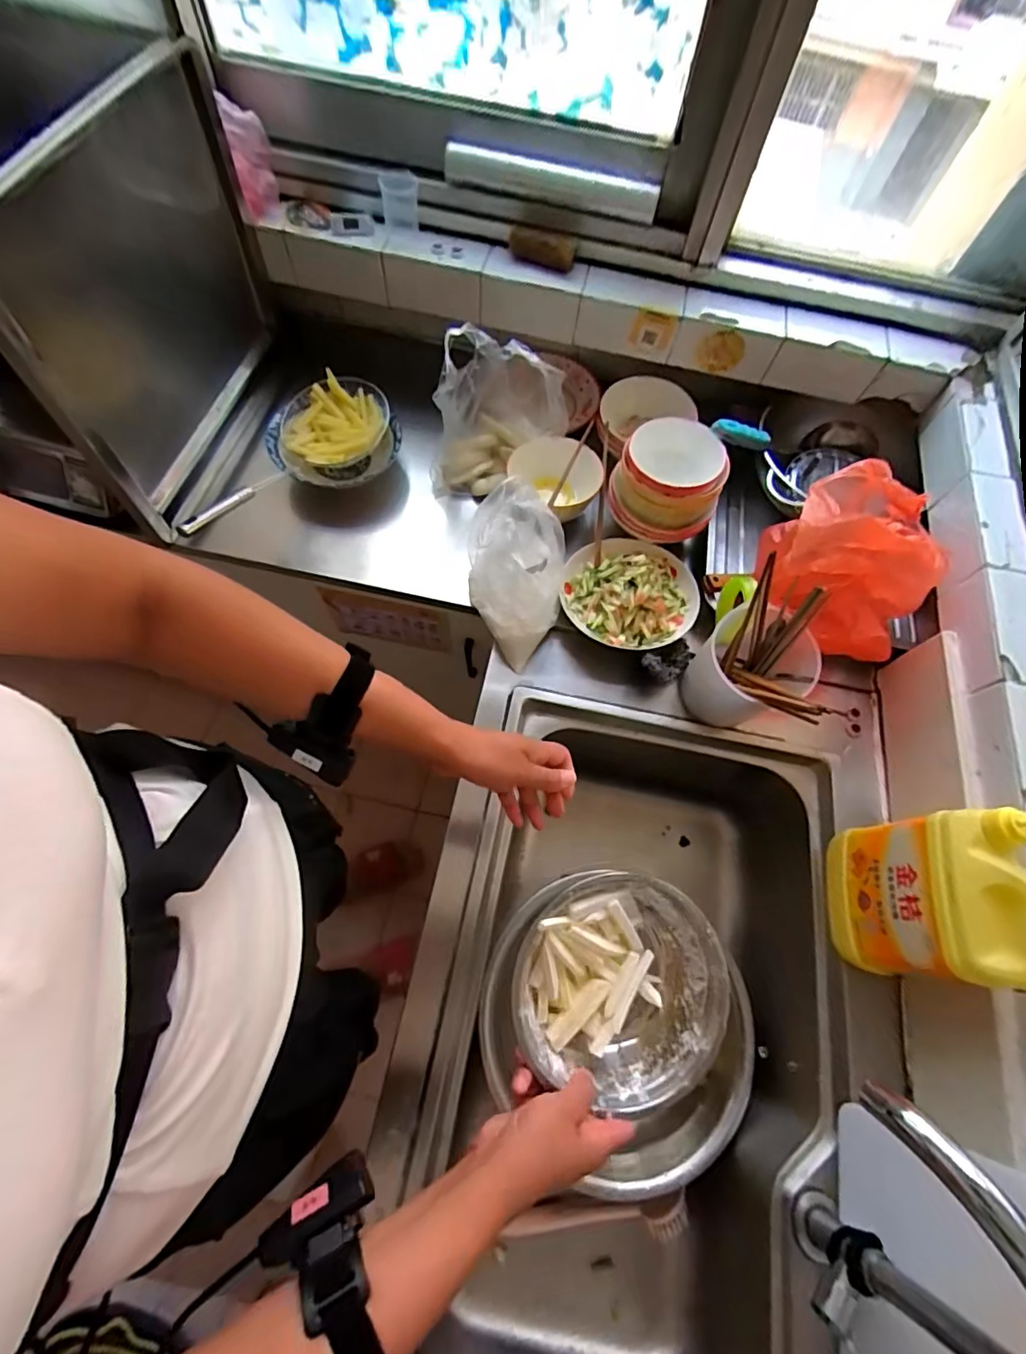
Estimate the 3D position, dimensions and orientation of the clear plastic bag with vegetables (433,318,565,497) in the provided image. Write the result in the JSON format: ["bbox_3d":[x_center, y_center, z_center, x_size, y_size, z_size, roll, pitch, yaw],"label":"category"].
[{"bbox_3d":[-0.031,-0.393,0.811,0.199,0.205,0.109,-22,69,-12],"label":"clear plastic bag with vegetables"}]

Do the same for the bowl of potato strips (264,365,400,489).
[{"bbox_3d":[-0.283,-0.380,0.876,0.200,0.079,0.199,5,66,-1],"label":"bowl of potato strips"}]

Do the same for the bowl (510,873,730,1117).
[{"bbox_3d":[0.092,0.272,0.472,0.180,0.076,0.171,1,66,-3],"label":"bowl"}]

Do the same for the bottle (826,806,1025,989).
[{"bbox_3d":[0.415,0.214,0.538,0.069,0.232,0.156,15,66,3],"label":"bottle"}]

